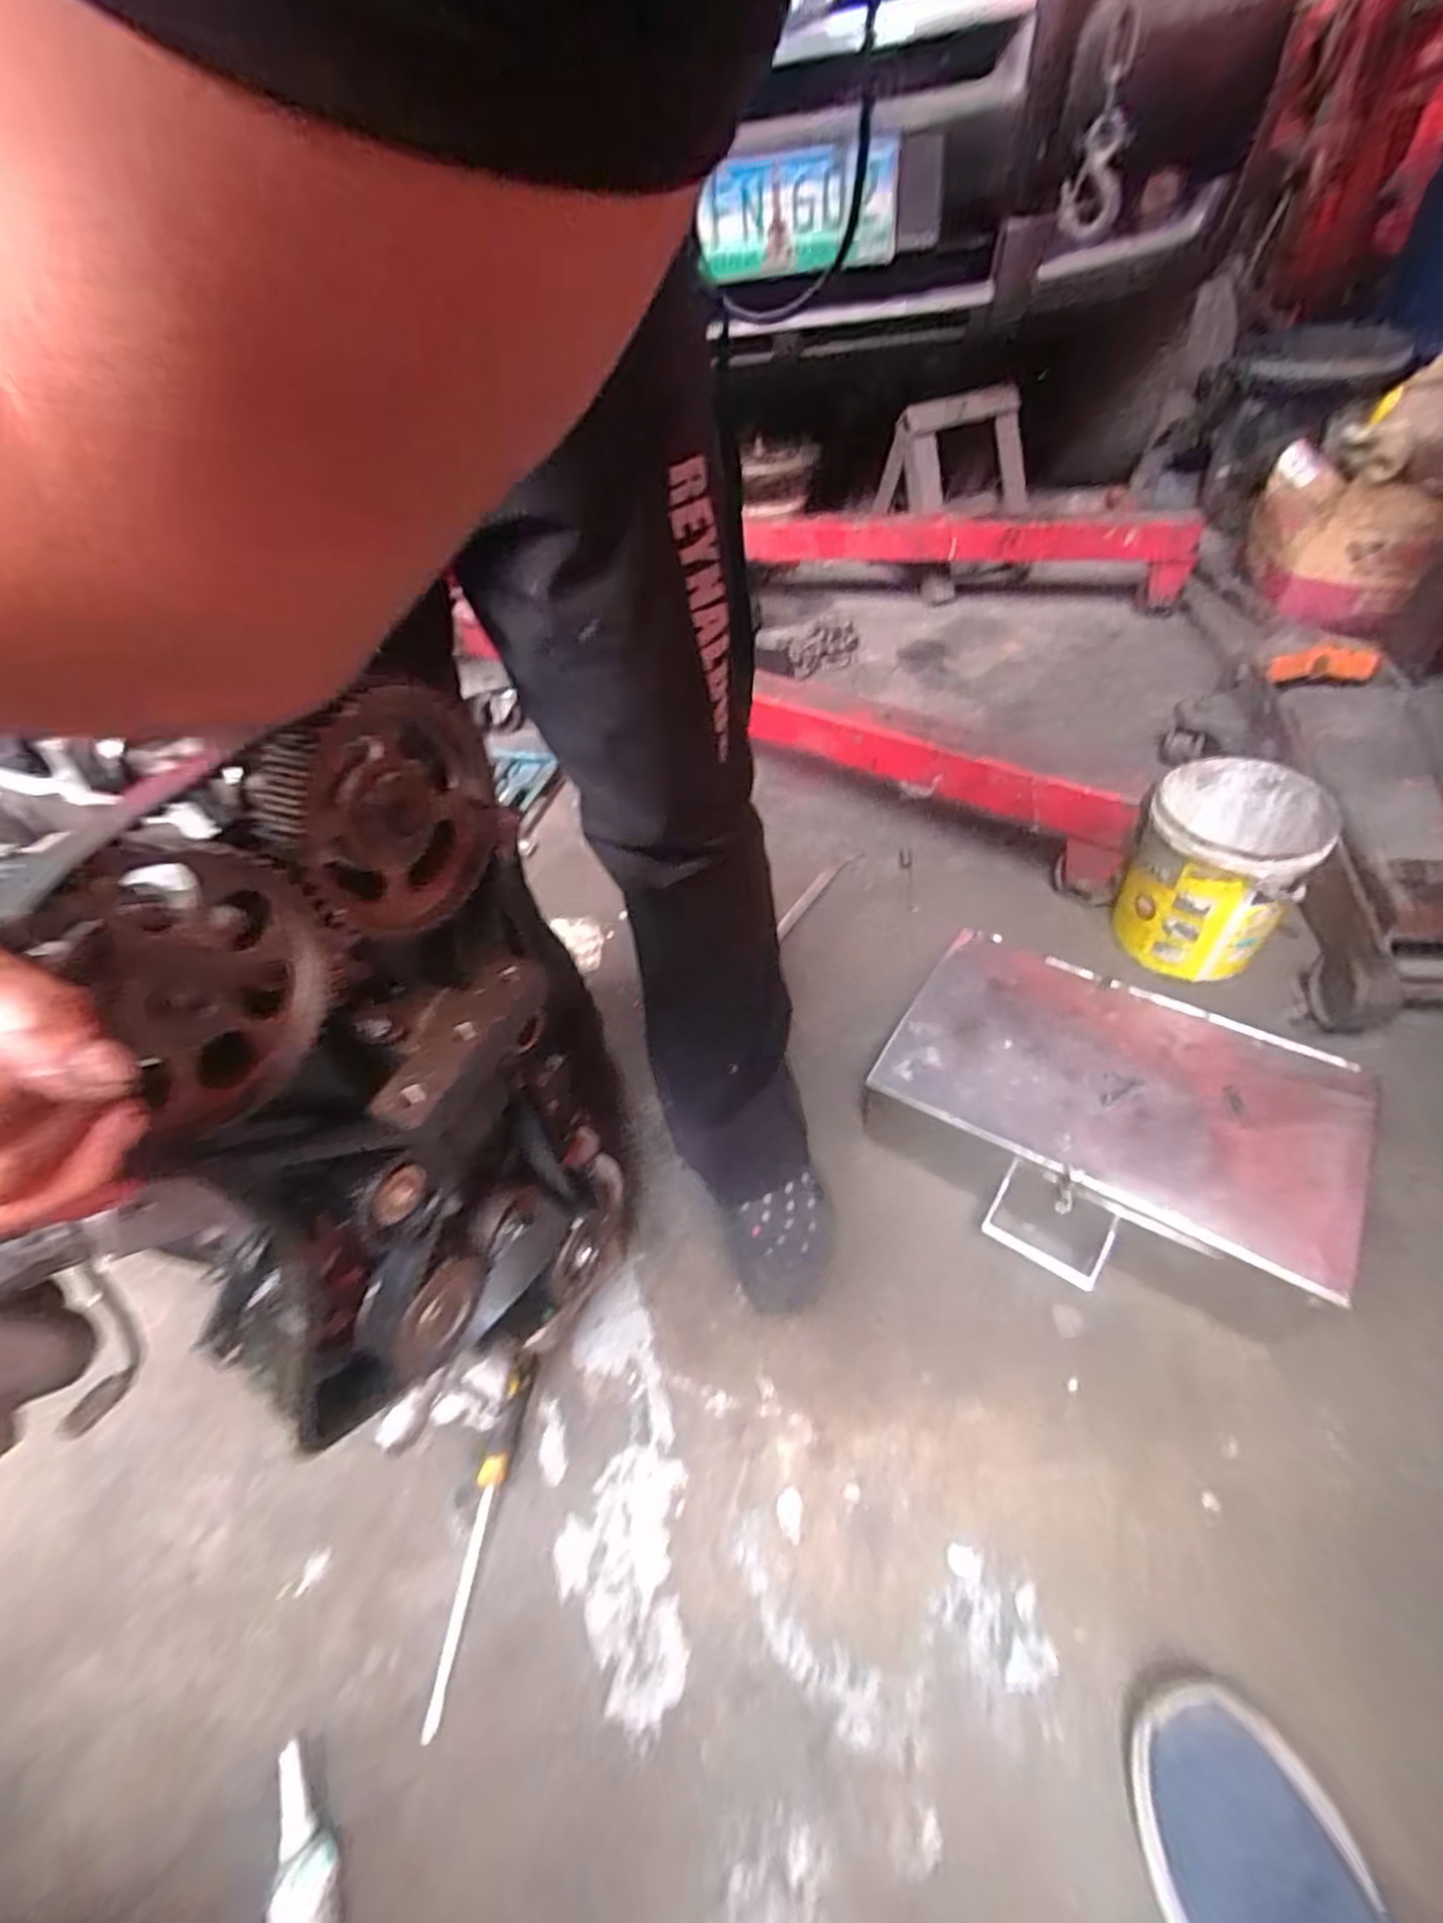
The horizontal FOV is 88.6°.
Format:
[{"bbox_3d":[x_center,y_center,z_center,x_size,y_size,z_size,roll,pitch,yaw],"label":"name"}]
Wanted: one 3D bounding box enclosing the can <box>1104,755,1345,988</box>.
[{"bbox_3d":[0.574,-0.106,0.870,0.165,0.187,0.176,-3,48,4],"label":"can"}]

